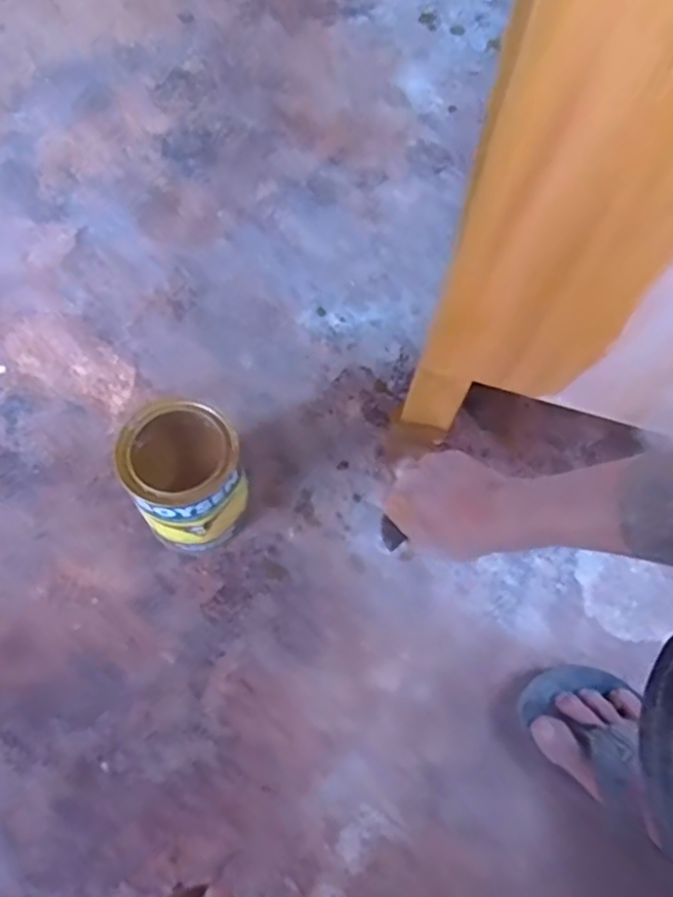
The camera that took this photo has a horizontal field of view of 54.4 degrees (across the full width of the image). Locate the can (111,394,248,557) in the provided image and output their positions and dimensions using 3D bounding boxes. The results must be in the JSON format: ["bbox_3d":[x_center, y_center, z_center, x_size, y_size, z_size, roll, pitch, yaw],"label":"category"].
[{"bbox_3d":[-0.141,0.030,0.624,0.101,0.152,0.097,2,63,-4],"label":"can"}]

